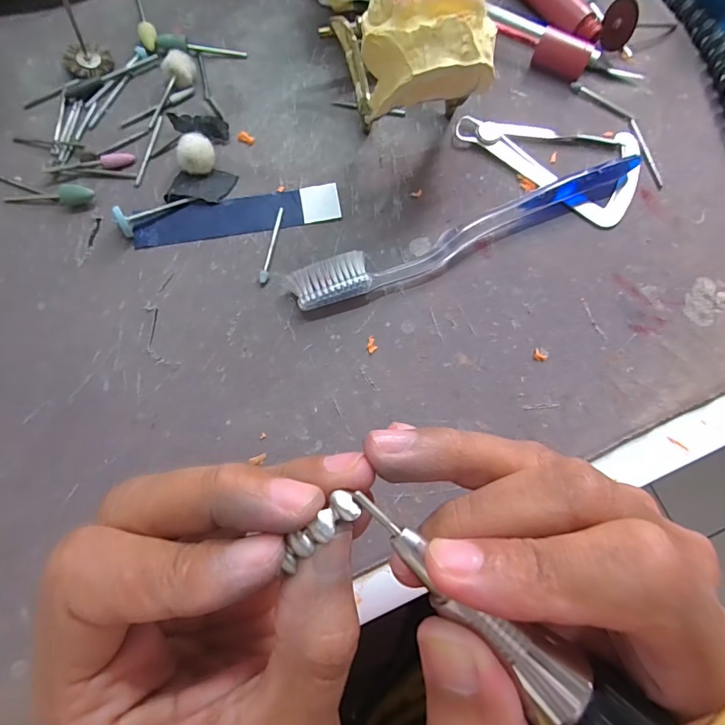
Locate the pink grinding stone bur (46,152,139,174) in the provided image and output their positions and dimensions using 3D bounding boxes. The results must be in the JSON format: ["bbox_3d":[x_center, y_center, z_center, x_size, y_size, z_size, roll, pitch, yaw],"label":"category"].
[{"bbox_3d":[-0.141,-0.102,0.228,0.044,0.005,0.007,-13,75,-5],"label":"pink grinding stone bur"}]

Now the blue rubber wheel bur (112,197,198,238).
[{"bbox_3d":[-0.102,-0.075,0.218,0.037,0.011,0.010,-29,77,-23],"label":"blue rubber wheel bur"}]

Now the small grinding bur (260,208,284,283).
[{"bbox_3d":[-0.045,-0.059,0.218,0.004,0.004,0.042,8,75,1],"label":"small grinding bur"}]

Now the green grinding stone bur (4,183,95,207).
[{"bbox_3d":[-0.157,-0.084,0.220,0.045,0.009,0.008,3,75,-1],"label":"green grinding stone bur"}]

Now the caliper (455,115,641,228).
[{"bbox_3d":[0.099,-0.102,0.235,0.097,0.005,0.057,6,75,0],"label":"caliper"}]

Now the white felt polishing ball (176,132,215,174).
[{"bbox_3d":[-0.084,-0.105,0.222,0.018,0.015,0.014,-26,77,-8],"label":"white felt polishing ball"}]

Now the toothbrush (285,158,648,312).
[{"bbox_3d":[0.055,-0.064,0.218,0.185,0.013,0.019,-21,76,-7],"label":"toothbrush"}]

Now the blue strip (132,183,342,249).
[{"bbox_3d":[-0.063,-0.075,0.223,0.101,0.004,0.021,-10,75,-4],"label":"blue strip"}]

